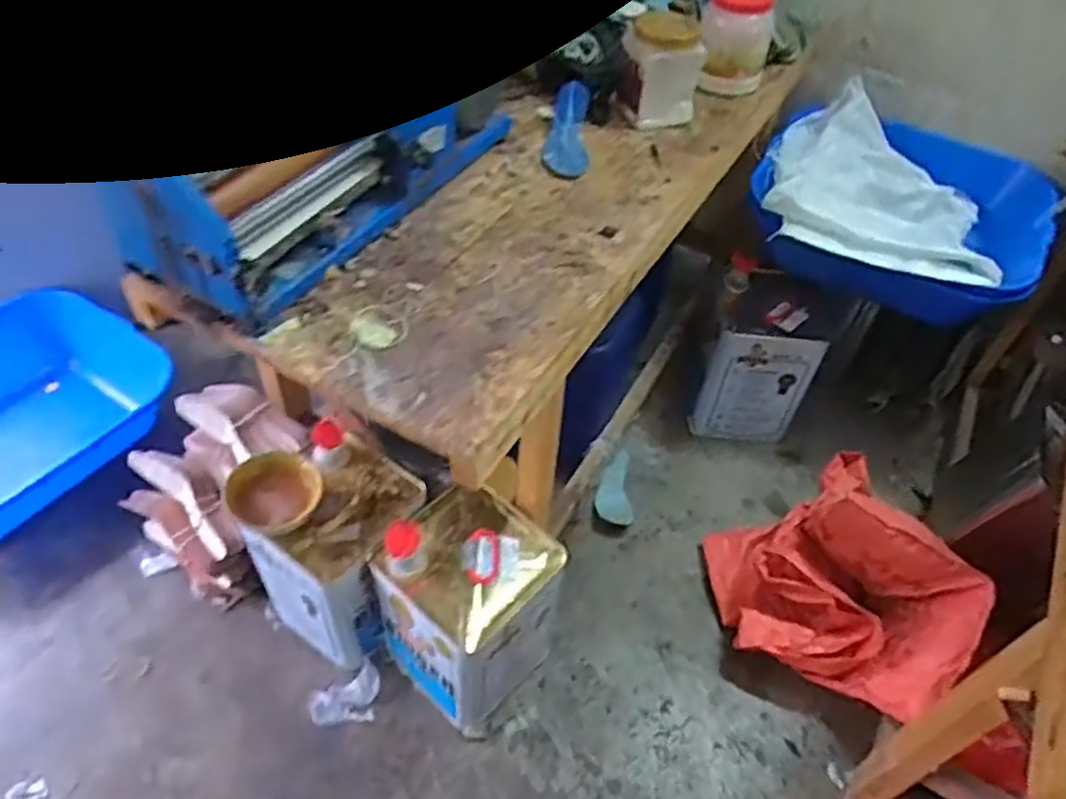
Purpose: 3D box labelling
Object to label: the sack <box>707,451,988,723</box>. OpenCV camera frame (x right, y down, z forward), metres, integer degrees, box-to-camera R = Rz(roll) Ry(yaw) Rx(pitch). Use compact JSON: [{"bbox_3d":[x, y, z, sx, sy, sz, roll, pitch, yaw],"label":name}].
[{"bbox_3d":[0.584,0.354,1.400,0.389,0.313,0.477,-16,53,-19],"label":"sack"}]

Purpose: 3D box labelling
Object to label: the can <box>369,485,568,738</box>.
[{"bbox_3d":[-0.107,0.358,1.287,0.238,0.363,0.251,32,53,20],"label":"can"}]

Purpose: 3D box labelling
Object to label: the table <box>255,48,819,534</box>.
[{"bbox_3d":[0.055,-0.187,1.518,0.476,0.595,1.265,21,50,11],"label":"table"}]

